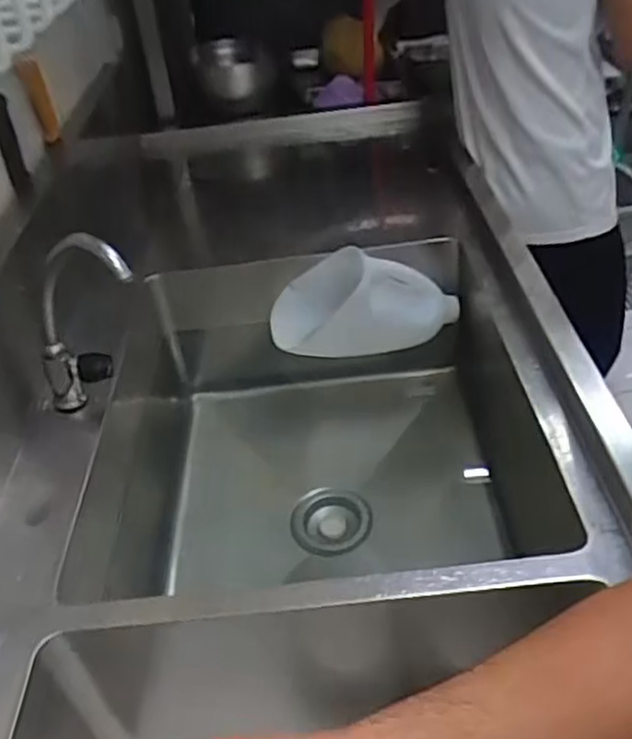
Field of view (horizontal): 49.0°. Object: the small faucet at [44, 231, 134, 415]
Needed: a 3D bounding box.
[{"bbox_3d":[-0.258,-0.047,0.768,0.095,0.286,0.053,35,49,5],"label":"small faucet"}]

